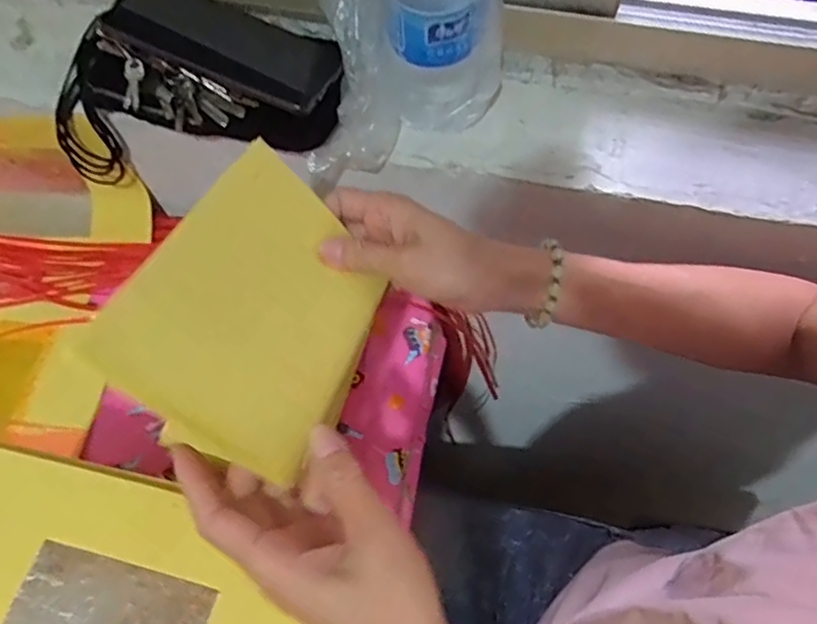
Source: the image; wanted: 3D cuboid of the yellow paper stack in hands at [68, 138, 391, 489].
[{"bbox_3d":[-0.078,-0.004,0.335,0.119,0.016,0.159,39,53,-17],"label":"yellow paper stack in hands"}]

